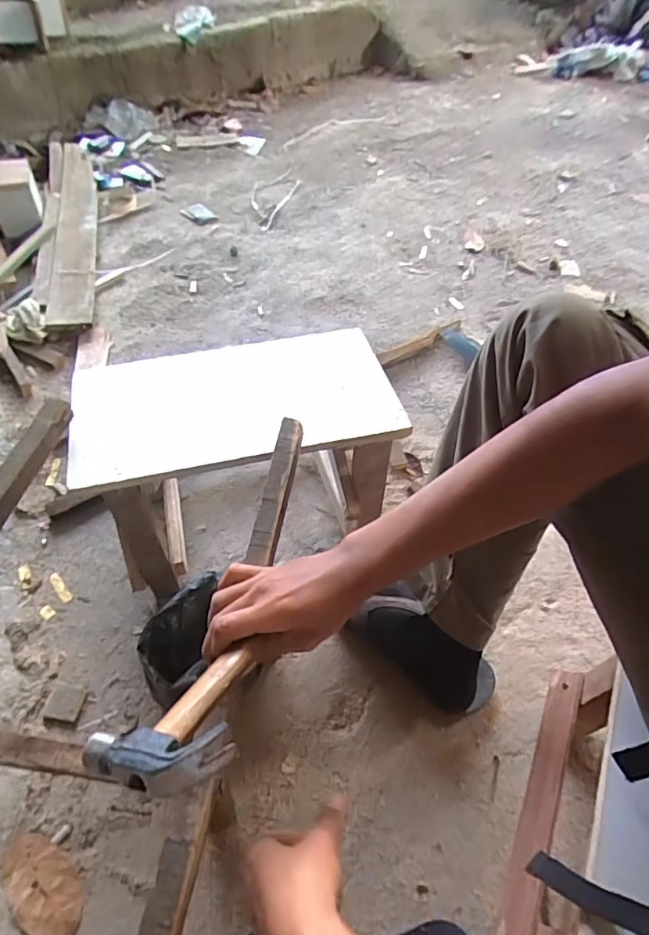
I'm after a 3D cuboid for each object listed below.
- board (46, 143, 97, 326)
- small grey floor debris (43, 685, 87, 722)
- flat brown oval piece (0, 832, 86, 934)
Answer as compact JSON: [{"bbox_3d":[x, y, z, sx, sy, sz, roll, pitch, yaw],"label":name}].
[{"bbox_3d":[-0.694,-0.691,1.452,0.102,0.028,0.954,-9,54,-12],"label":"board"},{"bbox_3d":[-0.347,0.315,0.697,0.049,0.011,0.041,9,51,4],"label":"small grey floor debris"},{"bbox_3d":[-0.310,0.460,0.574,0.113,0.004,0.063,42,46,22],"label":"flat brown oval piece"}]

